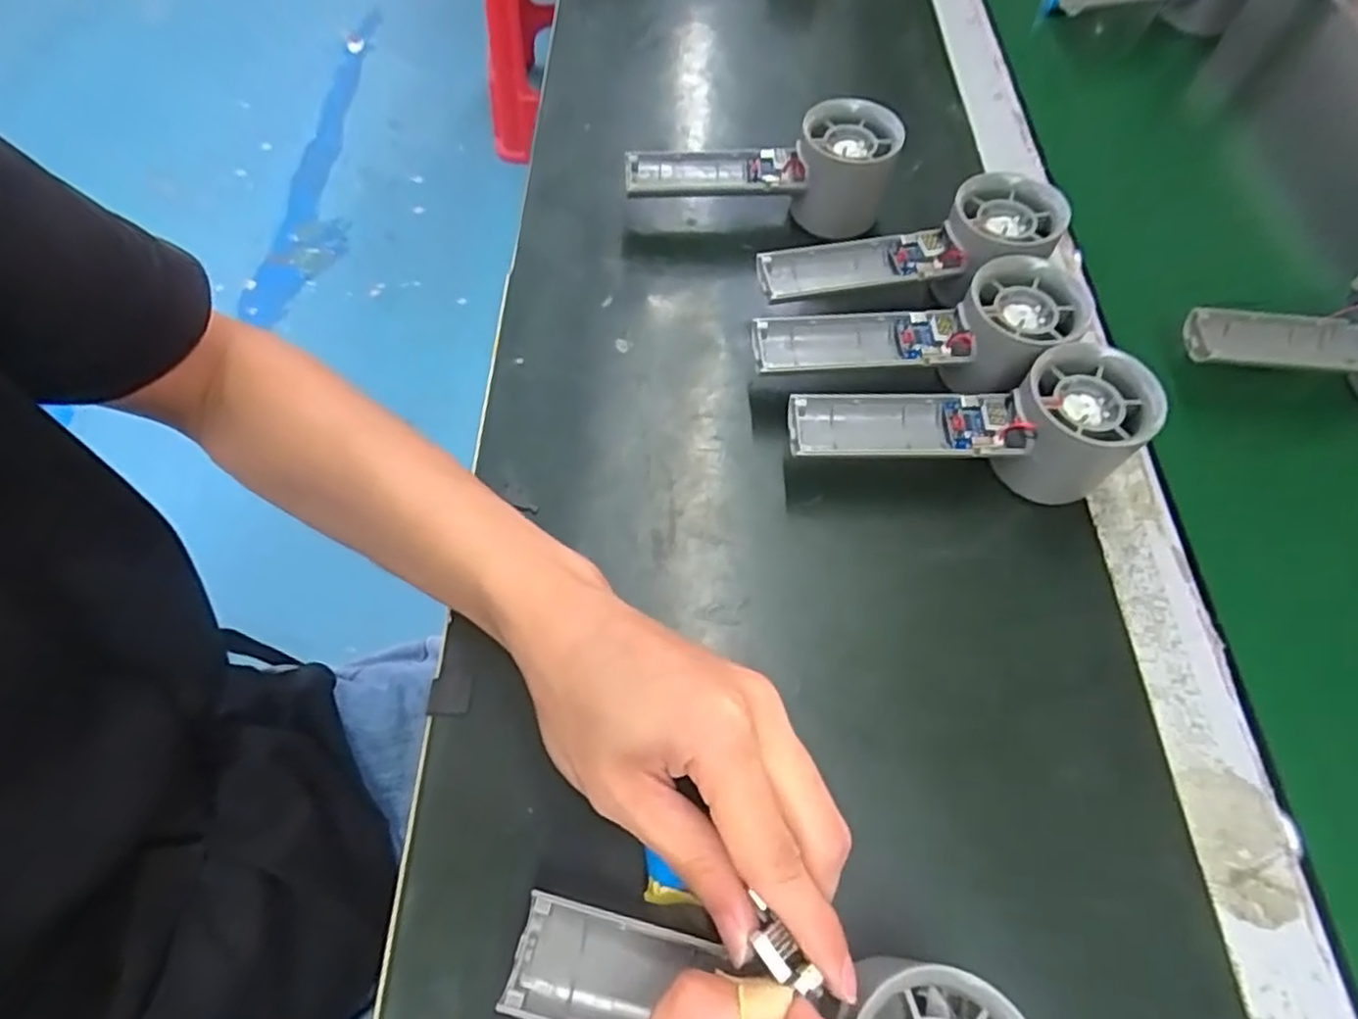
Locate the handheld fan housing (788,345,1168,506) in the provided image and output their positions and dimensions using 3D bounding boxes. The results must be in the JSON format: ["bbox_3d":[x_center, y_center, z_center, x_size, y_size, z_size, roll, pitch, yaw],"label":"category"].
[{"bbox_3d":[0.132,-0.042,0.333,0.157,0.061,0.053,6,61,2],"label":"handheld fan housing"}]

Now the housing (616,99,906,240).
[{"bbox_3d":[0.047,-0.209,0.428,0.156,0.065,0.049,4,61,1],"label":"housing"}]

